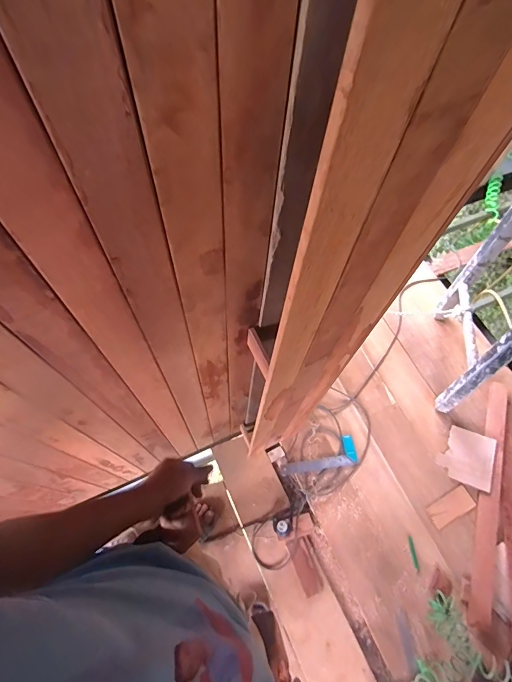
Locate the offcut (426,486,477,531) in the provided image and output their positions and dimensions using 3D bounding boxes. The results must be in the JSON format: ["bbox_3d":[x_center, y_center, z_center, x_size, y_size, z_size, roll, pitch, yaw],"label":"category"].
[{"bbox_3d":[0.746,0.637,1.406,0.183,0.008,0.082,-27,69,-15],"label":"offcut"}]

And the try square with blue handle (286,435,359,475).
[{"bbox_3d":[0.255,0.456,1.446,0.289,0.028,0.107,-11,66,-8],"label":"try square with blue handle"}]

